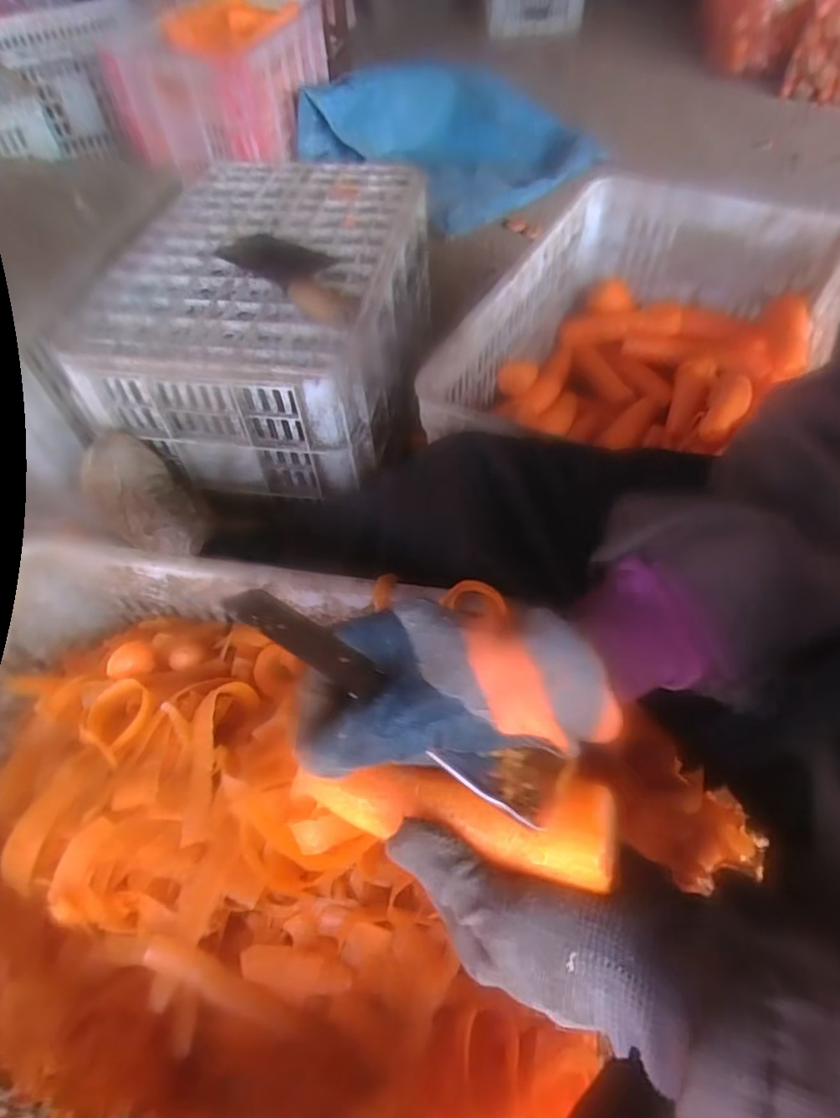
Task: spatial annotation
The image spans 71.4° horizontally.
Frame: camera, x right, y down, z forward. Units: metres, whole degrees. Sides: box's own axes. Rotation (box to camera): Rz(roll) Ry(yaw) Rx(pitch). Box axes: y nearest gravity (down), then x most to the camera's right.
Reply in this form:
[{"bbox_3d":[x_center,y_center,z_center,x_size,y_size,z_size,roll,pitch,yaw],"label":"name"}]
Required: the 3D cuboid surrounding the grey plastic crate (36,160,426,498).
[{"bbox_3d":[-0.190,-0.329,0.767,0.340,0.185,0.459,8,55,8],"label":"grey plastic crate"}]

